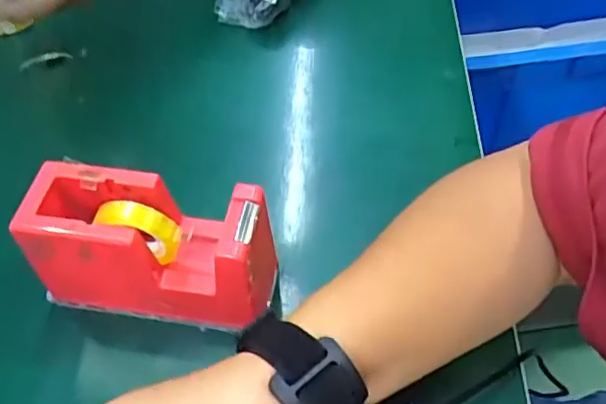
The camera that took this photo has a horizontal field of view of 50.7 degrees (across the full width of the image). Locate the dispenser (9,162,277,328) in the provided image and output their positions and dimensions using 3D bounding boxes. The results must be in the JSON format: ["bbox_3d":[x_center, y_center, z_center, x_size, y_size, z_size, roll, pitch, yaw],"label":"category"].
[{"bbox_3d":[-0.080,0.027,0.359,0.131,0.086,0.052,4,53,8],"label":"dispenser"}]

